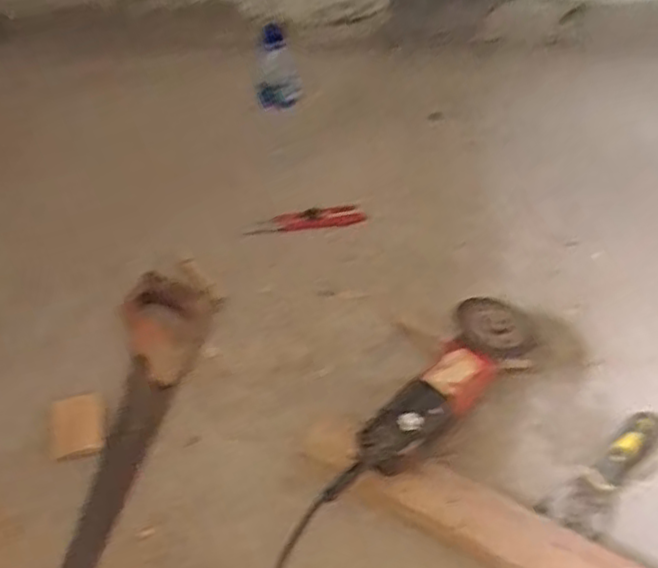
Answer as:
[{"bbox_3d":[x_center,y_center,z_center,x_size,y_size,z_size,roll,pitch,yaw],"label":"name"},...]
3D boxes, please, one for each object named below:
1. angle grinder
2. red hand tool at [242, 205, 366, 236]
[{"bbox_3d":[0.115,0.133,0.748,0.093,0.099,0.340,34,58,25],"label":"angle grinder"},{"bbox_3d":[-0.034,-0.097,1.003,0.174,0.013,0.033,-9,51,-6],"label":"red hand tool"}]

